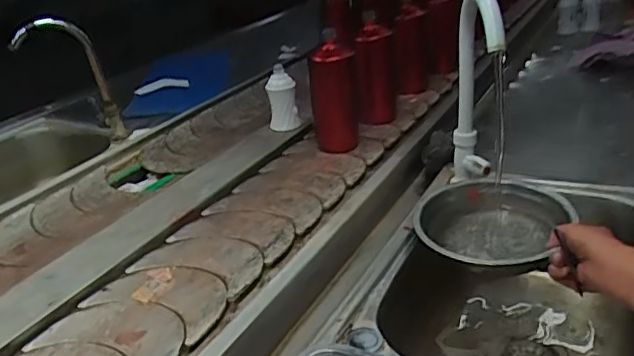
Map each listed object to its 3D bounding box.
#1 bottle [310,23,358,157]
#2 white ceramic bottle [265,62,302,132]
[{"bbox_3d":[0.034,-0.149,1.044,0.083,0.185,0.070,-4,25,3],"label":"bottle"},{"bbox_3d":[-0.066,-0.159,1.154,0.063,0.122,0.052,-6,26,1],"label":"white ceramic bottle"}]

